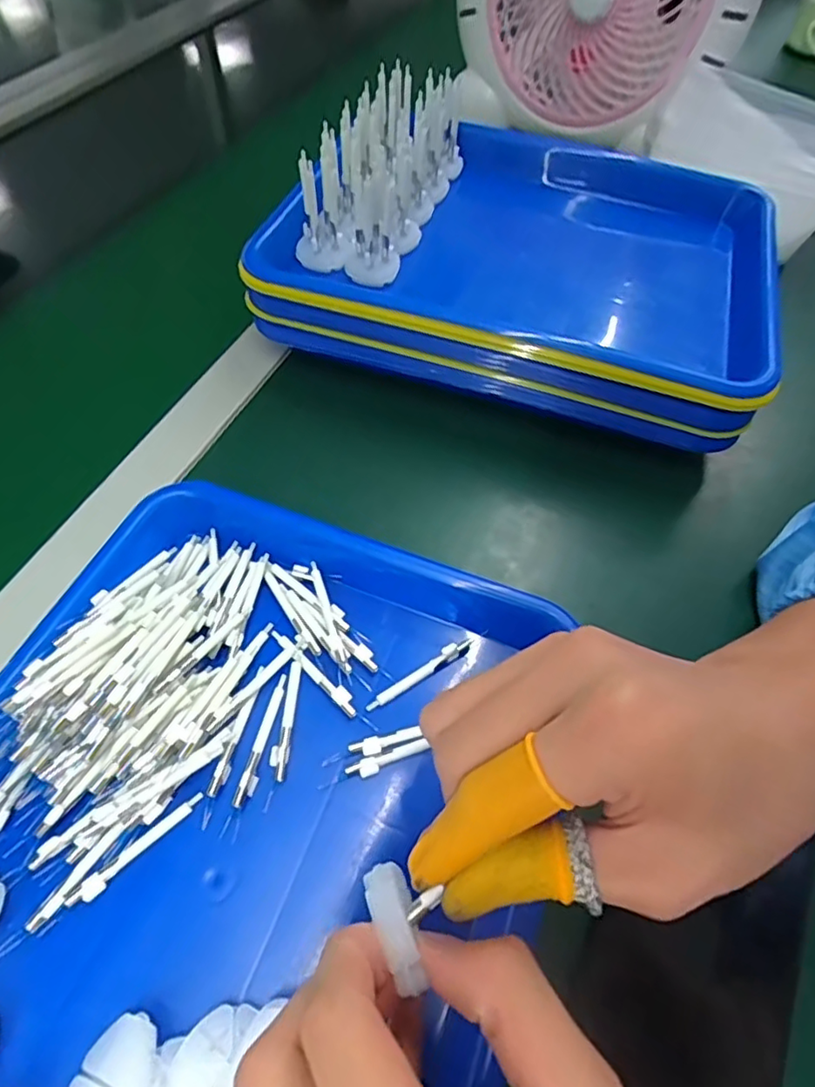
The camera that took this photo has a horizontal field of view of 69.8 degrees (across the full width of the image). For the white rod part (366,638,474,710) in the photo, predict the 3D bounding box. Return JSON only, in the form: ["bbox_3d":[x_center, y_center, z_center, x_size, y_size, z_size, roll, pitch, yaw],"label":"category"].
[{"bbox_3d":[0.007,0.063,0.288,0.062,0.004,0.007,-32,64,-21],"label":"white rod part"}]

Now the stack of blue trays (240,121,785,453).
[{"bbox_3d":[0.079,-0.198,0.406,0.315,0.071,0.229,16,58,7],"label":"stack of blue trays"}]

